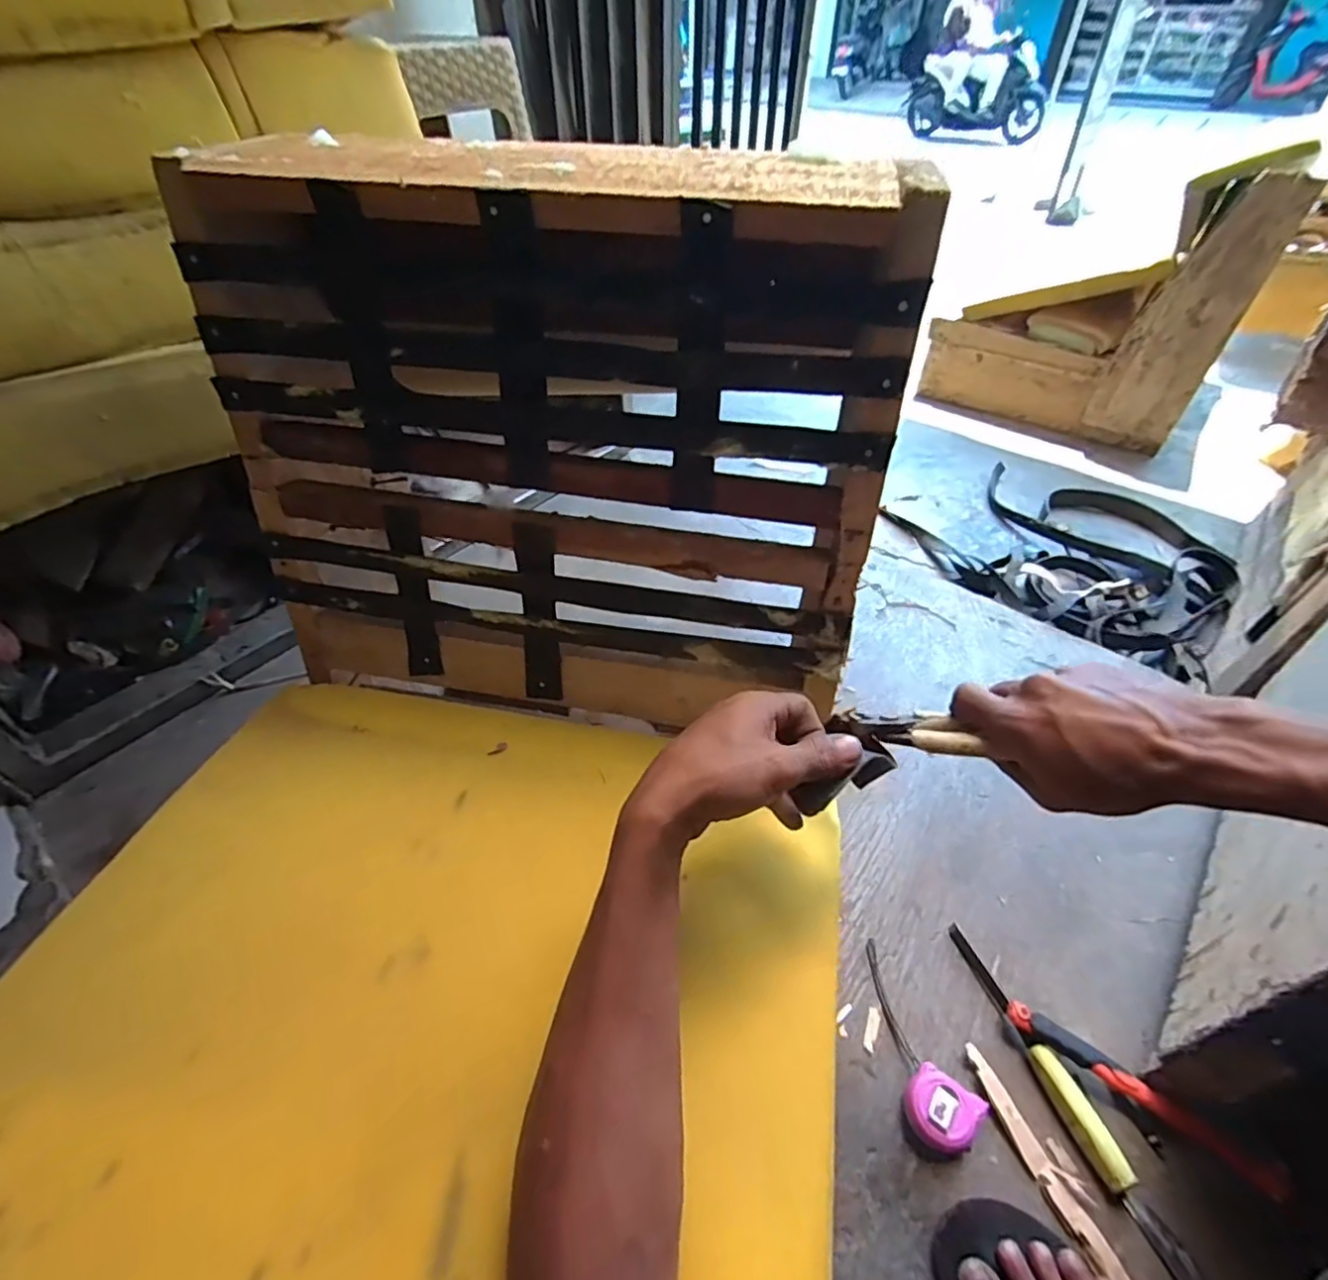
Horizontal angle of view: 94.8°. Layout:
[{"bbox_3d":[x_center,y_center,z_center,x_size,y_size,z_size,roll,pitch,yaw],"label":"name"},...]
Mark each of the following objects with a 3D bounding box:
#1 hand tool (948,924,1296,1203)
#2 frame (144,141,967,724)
[{"bbox_3d":[0.415,0.402,0.585,0.305,0.032,0.055,35,56,29],"label":"hand tool"},{"bbox_3d":[-0.086,-0.130,0.480,0.487,0.409,0.070,7,30,8],"label":"frame"}]

